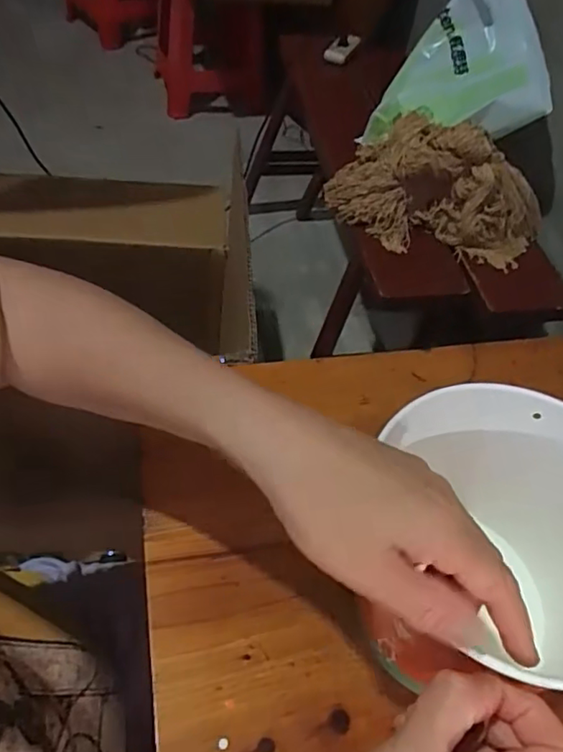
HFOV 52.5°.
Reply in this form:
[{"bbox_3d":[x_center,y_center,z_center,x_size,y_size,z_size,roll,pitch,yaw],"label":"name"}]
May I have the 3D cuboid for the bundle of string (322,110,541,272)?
[{"bbox_3d":[0.261,-0.324,0.966,0.367,0.175,0.171,21,52,9],"label":"bundle of string"}]

